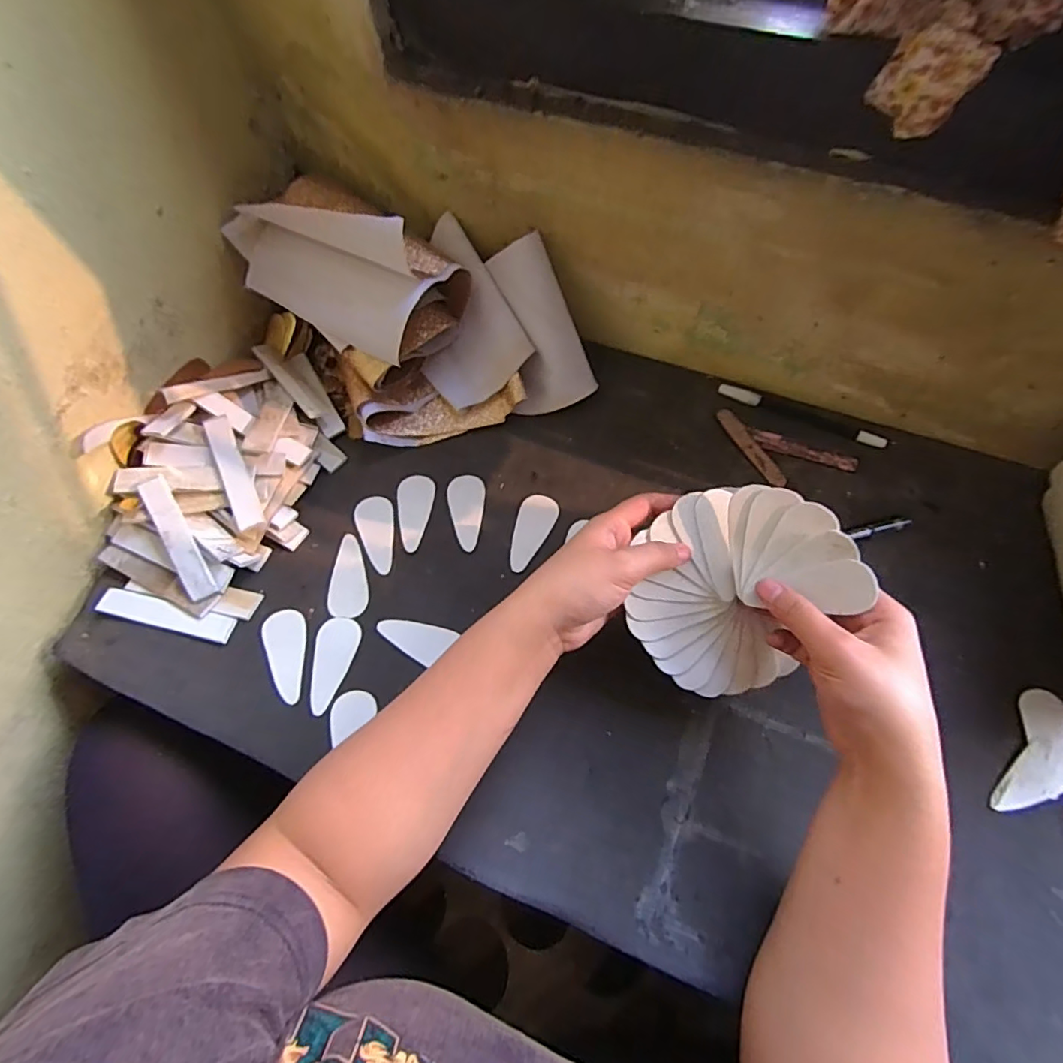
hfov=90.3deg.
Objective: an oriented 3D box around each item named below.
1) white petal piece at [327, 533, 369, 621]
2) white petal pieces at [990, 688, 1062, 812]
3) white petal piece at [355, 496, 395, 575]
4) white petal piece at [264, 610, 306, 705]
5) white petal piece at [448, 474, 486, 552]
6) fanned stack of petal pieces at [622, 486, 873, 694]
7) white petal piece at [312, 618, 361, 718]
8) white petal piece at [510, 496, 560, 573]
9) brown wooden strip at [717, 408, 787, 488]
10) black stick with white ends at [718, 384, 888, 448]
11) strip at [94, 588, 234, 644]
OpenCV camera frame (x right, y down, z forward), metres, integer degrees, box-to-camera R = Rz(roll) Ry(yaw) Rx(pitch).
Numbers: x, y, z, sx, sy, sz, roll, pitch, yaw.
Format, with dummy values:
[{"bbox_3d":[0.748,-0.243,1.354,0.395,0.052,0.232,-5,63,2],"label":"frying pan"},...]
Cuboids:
[{"bbox_3d":[-0.150,0.036,0.430,0.030,0.004,0.070,-11,66,-4],"label":"white petal piece"},{"bbox_3d":[0.347,0.154,0.359,0.039,0.004,0.094,32,70,15],"label":"white petal pieces"},{"bbox_3d":[-0.129,0.003,0.443,0.031,0.004,0.069,-12,66,-4],"label":"white petal piece"},{"bbox_3d":[-0.184,0.093,0.401,0.031,0.004,0.070,-22,67,-8],"label":"white petal piece"},{"bbox_3d":[-0.055,-0.017,0.451,0.030,0.004,0.068,-3,66,0],"label":"white petal piece"},{"bbox_3d":[0.135,0.037,0.352,0.141,0.064,0.125,-47,69,18],"label":"fanned stack of petal pieces"},{"bbox_3d":[-0.153,0.099,0.400,0.032,0.004,0.070,12,66,7],"label":"white petal piece"},{"bbox_3d":[0.001,0.001,0.440,0.032,0.004,0.070,13,67,7],"label":"white petal piece"},{"bbox_3d":[0.194,-0.075,0.467,0.014,0.004,0.086,-32,74,3],"label":"brown wooden strip"},{"bbox_3d":[0.240,-0.104,0.474,0.145,0.008,0.013,24,68,12],"label":"black stick with white ends"},{"bbox_3d":[-0.282,0.065,0.408,0.106,0.008,0.021,12,67,7],"label":"strip"}]

